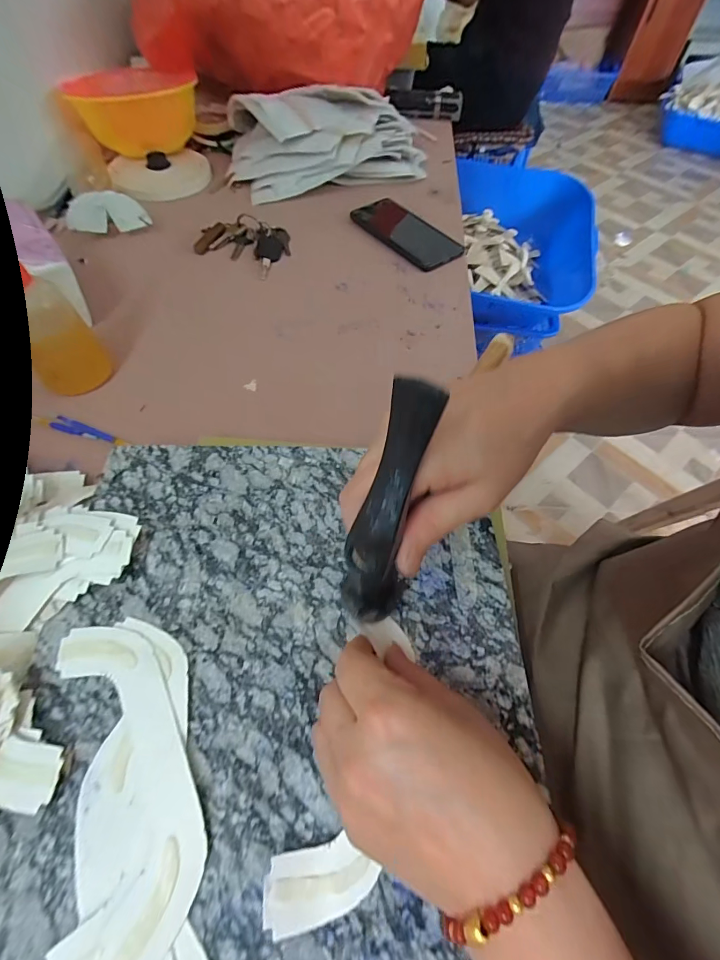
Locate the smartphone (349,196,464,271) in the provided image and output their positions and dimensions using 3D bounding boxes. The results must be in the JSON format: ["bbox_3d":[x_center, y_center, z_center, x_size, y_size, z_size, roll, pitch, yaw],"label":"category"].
[{"bbox_3d":[0.067,-0.351,0.581,0.087,0.013,0.173,-33,65,-20],"label":"smartphone"}]

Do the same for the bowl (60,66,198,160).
[{"bbox_3d":[-0.344,-0.579,0.657,0.169,0.095,0.177,-8,59,-6],"label":"bowl"}]

